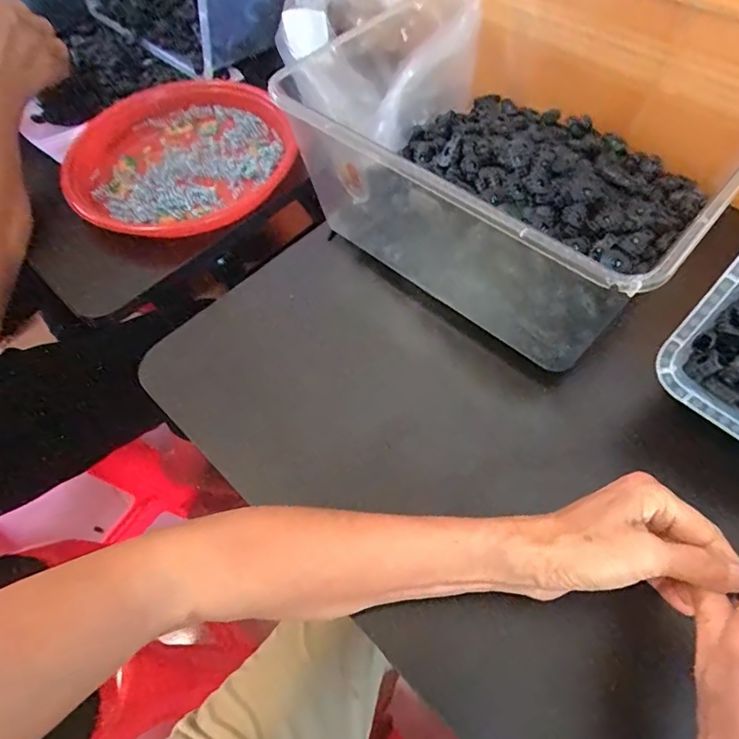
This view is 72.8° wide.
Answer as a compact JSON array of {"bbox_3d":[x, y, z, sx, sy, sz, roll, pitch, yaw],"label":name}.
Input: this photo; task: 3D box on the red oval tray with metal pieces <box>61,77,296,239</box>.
[{"bbox_3d":[-0.203,-0.226,0.541,0.234,0.035,0.232,-29,62,-13],"label":"red oval tray with metal pieces"}]

